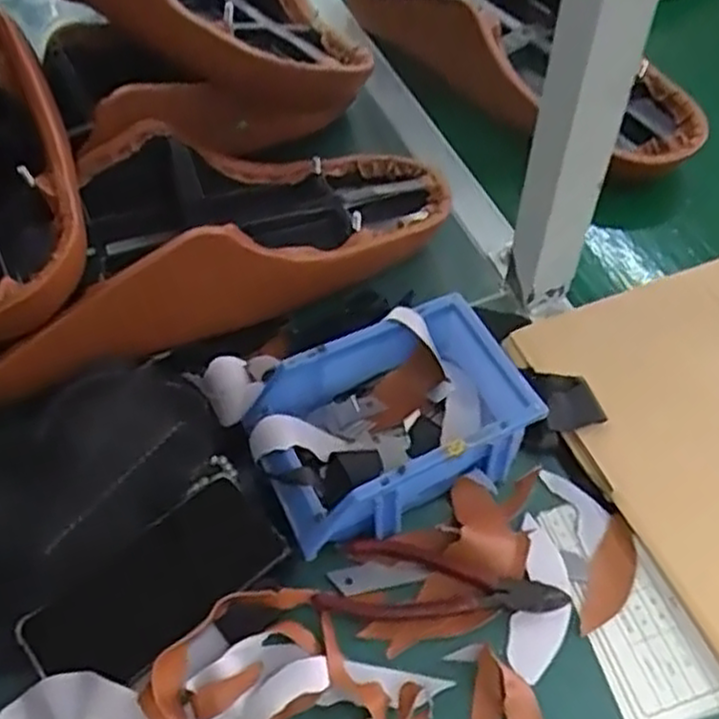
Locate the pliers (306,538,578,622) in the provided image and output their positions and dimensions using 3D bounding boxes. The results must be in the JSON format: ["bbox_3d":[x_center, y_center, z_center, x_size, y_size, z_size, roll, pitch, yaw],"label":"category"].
[{"bbox_3d":[0.053,0.147,0.496,0.155,0.007,0.049,5,54,5],"label":"pliers"}]

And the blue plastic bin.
[{"bbox_3d":[0.022,0.043,0.535,0.182,0.070,0.123,-22,57,-14],"label":"blue plastic bin"}]

